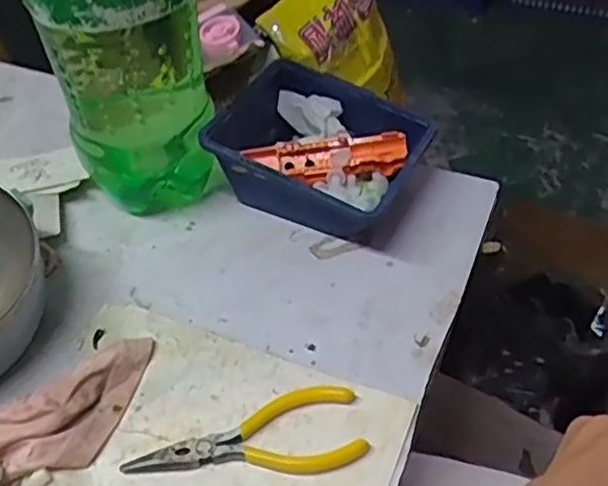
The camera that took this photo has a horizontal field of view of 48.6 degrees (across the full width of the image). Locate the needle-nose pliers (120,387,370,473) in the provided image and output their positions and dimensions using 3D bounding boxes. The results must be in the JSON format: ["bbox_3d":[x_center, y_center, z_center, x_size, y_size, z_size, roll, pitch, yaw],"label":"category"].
[{"bbox_3d":[-0.031,0.109,0.364,0.126,0.008,0.047,-12,47,-7],"label":"needle-nose pliers"}]

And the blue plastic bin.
[{"bbox_3d":[0.012,-0.063,0.500,0.137,0.067,0.117,20,51,21],"label":"blue plastic bin"}]

